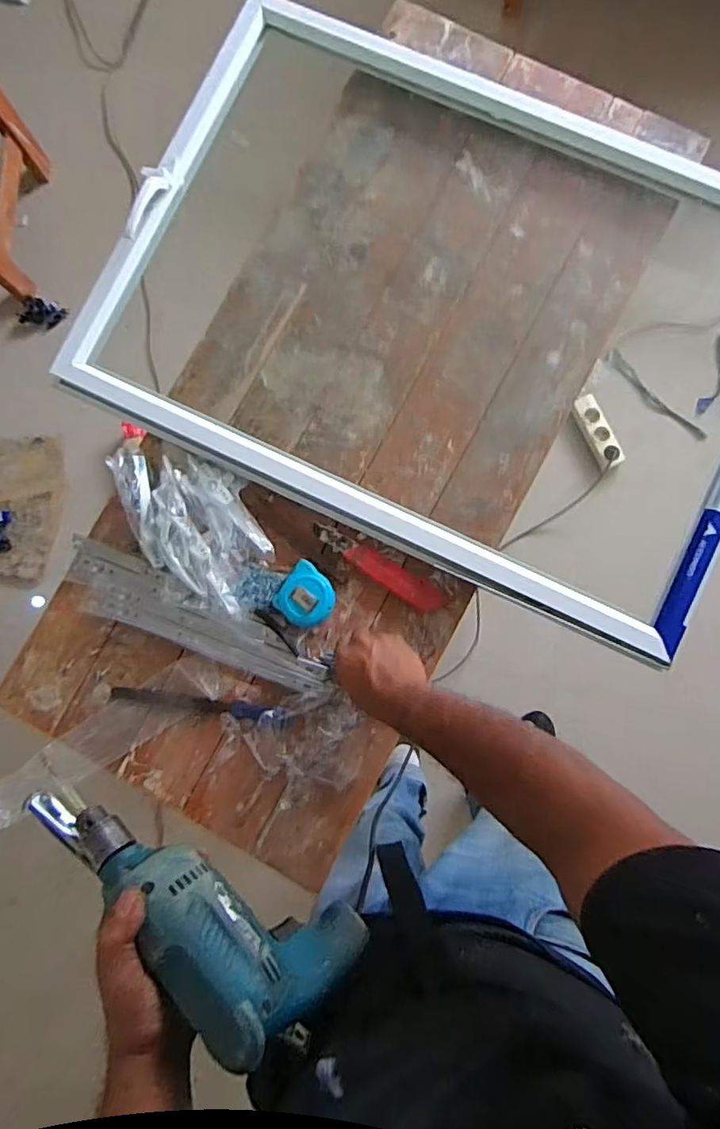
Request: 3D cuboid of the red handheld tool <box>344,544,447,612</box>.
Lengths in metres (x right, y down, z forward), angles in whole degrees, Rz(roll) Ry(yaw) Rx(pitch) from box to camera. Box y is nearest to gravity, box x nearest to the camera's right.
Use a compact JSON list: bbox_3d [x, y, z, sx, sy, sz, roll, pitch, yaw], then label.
[{"bbox_3d":[0.043,0.018,0.699,0.131,0.018,0.032,31,88,2],"label":"red handheld tool"}]

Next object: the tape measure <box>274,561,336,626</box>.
[{"bbox_3d":[-0.064,0.042,0.698,0.072,0.039,0.071,37,88,2],"label":"tape measure"}]

